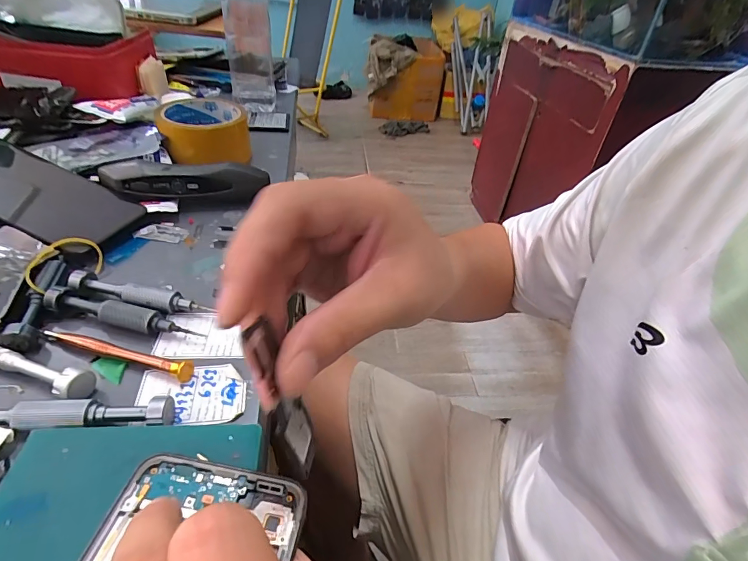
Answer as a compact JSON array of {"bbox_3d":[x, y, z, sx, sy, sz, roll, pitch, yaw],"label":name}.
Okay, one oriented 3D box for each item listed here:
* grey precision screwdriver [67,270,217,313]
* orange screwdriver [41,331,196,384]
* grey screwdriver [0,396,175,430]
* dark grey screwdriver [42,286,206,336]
[{"bbox_3d":[-0.162,0.011,0.277,0.098,0.016,0.013,11,40,5],"label":"grey precision screwdriver"},{"bbox_3d":[-0.156,0.043,0.247,0.094,0.011,0.012,13,40,8],"label":"orange screwdriver"},{"bbox_3d":[-0.157,0.071,0.209,0.102,0.013,0.014,1,40,-6],"label":"grey screwdriver"},{"bbox_3d":[-0.164,0.022,0.261,0.103,0.012,0.013,10,40,4],"label":"dark grey screwdriver"}]

